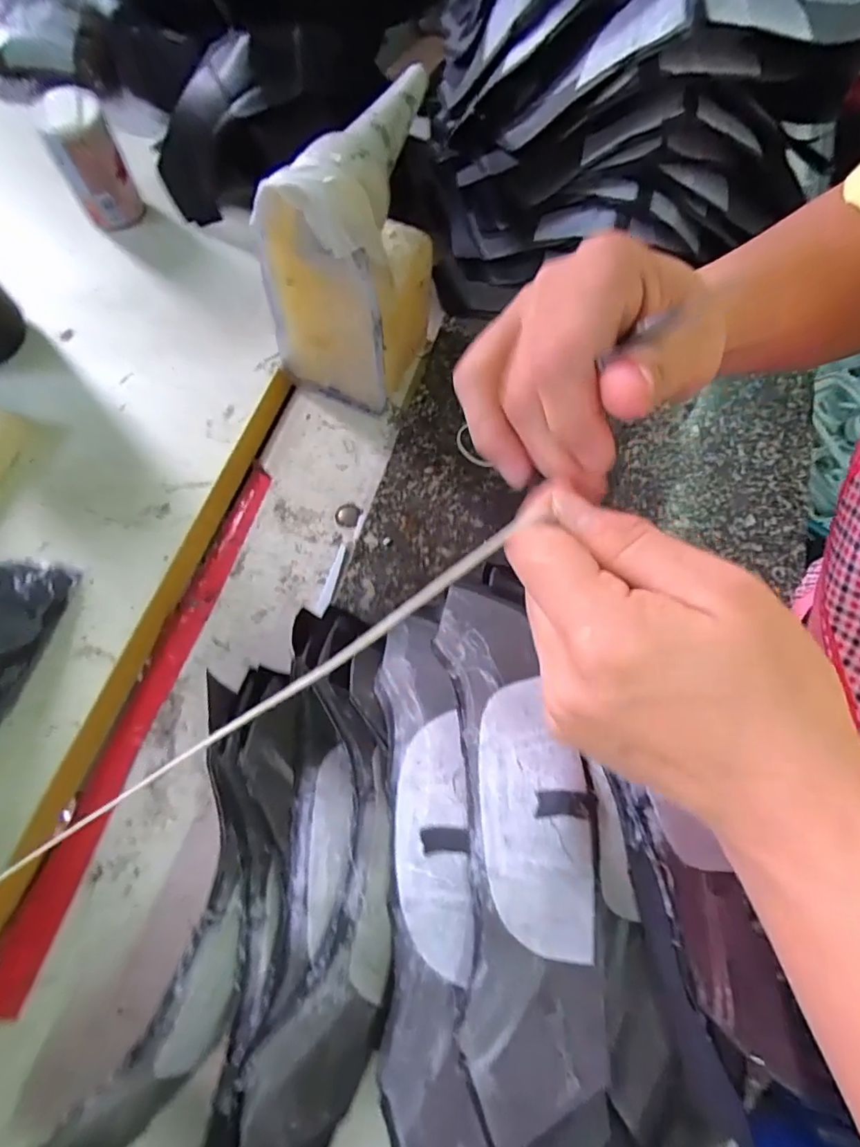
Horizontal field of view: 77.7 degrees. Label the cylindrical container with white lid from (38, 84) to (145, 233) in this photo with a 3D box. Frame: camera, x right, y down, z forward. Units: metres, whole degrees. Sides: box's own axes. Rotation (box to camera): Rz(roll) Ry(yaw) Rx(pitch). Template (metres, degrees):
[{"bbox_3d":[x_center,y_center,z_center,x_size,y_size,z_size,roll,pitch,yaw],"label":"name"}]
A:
[{"bbox_3d":[-0.351,-0.424,0.555,0.062,0.103,0.066,0,71,-1],"label":"cylindrical container with white lid"}]

